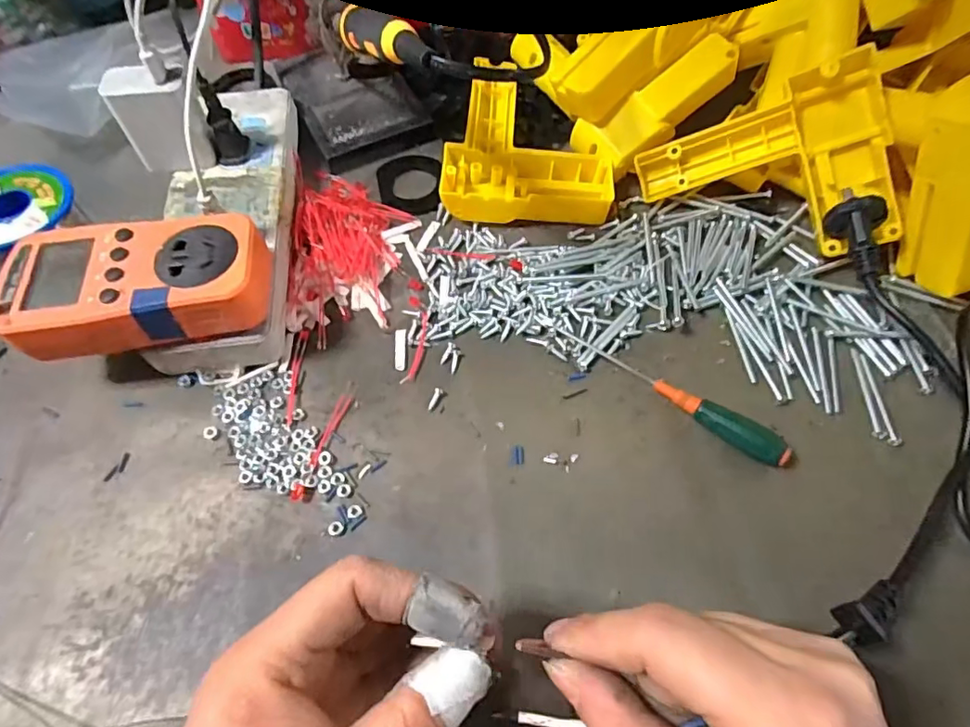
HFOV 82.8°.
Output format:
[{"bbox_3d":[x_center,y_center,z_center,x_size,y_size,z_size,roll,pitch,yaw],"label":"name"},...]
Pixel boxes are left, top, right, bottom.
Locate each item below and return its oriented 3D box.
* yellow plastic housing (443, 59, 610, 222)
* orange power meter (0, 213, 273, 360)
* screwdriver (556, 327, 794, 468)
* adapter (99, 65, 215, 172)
[{"bbox_3d":[0.031,-0.161,0.400,0.113,0.025,0.146,2,62,1],"label":"yellow plastic housing"},{"bbox_3d":[-0.182,-0.043,0.293,0.124,0.031,0.064,-6,60,-2],"label":"orange power meter"},{"bbox_3d":[0.103,0.017,0.309,0.140,0.016,0.014,31,66,15],"label":"screwdriver"},{"bbox_3d":[-0.203,-0.153,0.349,0.047,0.057,0.025,3,60,3],"label":"adapter"}]

